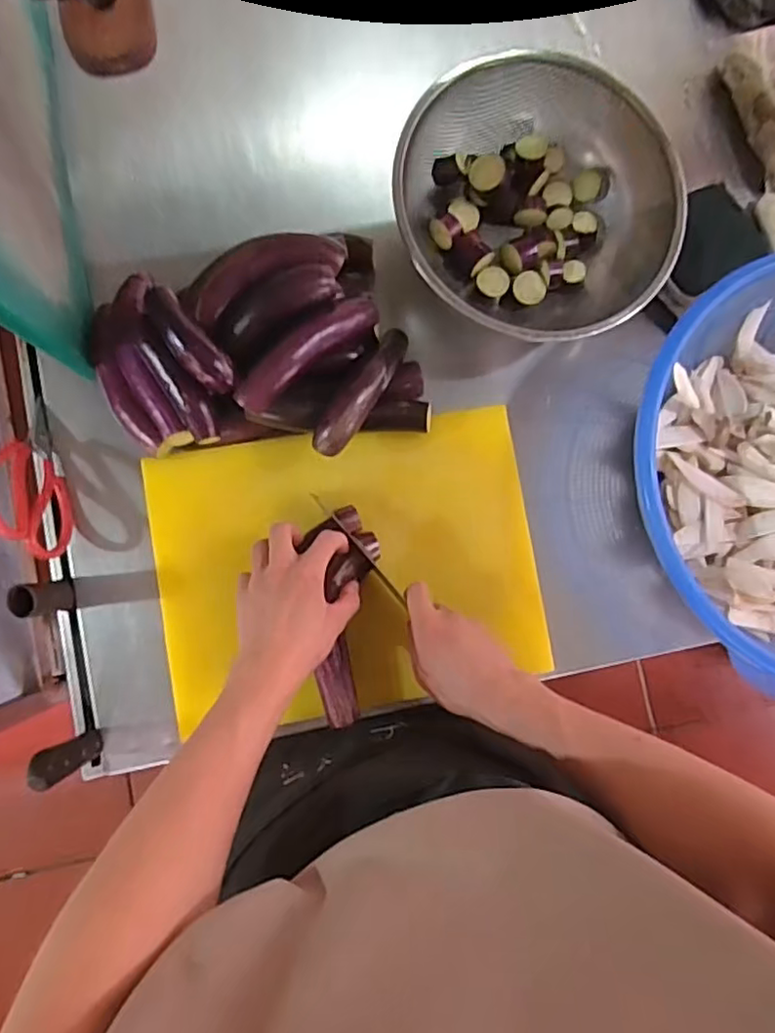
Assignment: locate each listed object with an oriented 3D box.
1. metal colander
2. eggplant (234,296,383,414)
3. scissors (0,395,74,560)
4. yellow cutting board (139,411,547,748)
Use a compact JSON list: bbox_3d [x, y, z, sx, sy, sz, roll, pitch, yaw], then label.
[{"bbox_3d":[0.153,-0.325,0.685,0.305,0.098,0.283,33,84,-1],"label":"metal colander"},{"bbox_3d":[-0.082,-0.167,0.630,0.173,0.039,0.039,-43,89,-6],"label":"eggplant"},{"bbox_3d":[-0.366,-0.043,0.626,0.041,0.108,0.171,-15,86,-5],"label":"scissors"},{"bbox_3d":[-0.040,0.057,0.674,0.400,0.025,0.297,-9,86,-5],"label":"yellow cutting board"}]

